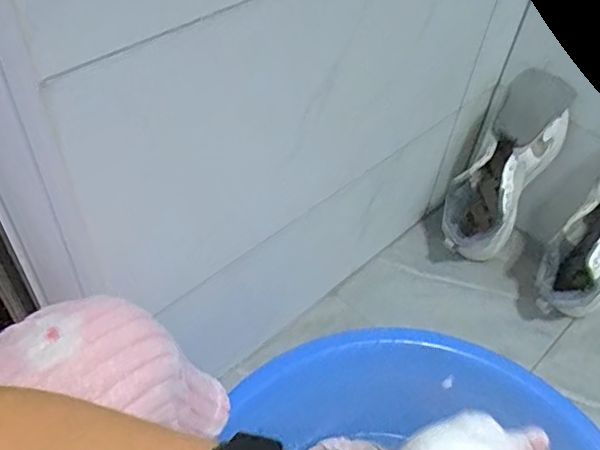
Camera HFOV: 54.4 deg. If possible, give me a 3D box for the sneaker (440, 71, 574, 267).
[{"bbox_3d":[0.317,-0.085,0.903,0.106,0.299,0.092,28,18,18],"label":"sneaker"}]

